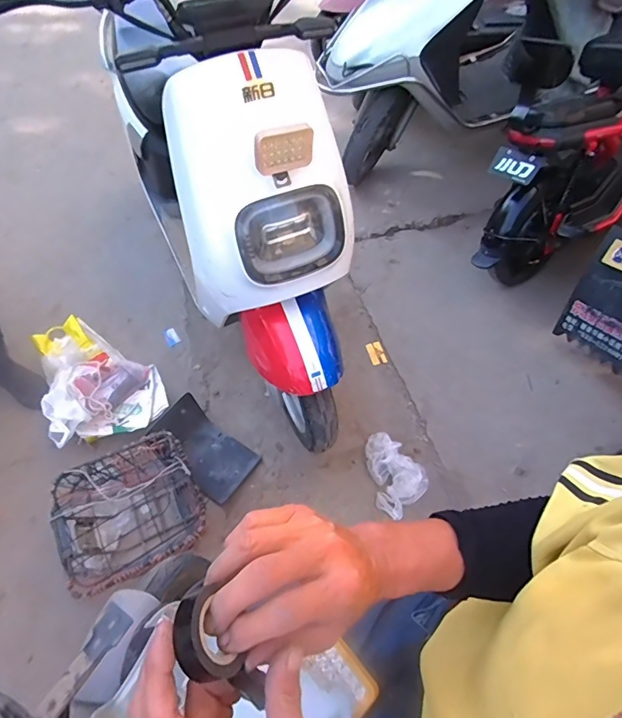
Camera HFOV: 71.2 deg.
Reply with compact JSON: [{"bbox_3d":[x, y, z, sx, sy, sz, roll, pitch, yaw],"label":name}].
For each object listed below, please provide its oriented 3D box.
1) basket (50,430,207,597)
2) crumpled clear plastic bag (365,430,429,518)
[{"bbox_3d":[-0.448,0.393,1.115,0.326,0.147,0.305,-23,62,-14],"label":"basket"},{"bbox_3d":[0.227,0.327,1.261,0.165,0.038,0.211,-36,67,-21],"label":"crumpled clear plastic bag"}]

